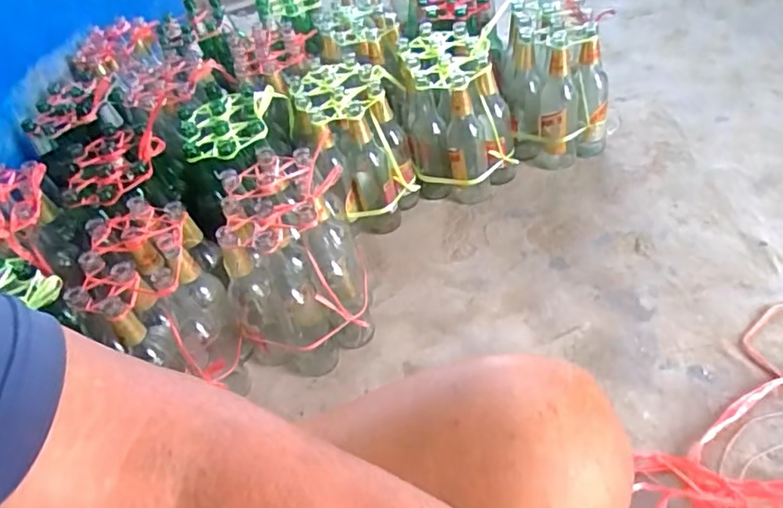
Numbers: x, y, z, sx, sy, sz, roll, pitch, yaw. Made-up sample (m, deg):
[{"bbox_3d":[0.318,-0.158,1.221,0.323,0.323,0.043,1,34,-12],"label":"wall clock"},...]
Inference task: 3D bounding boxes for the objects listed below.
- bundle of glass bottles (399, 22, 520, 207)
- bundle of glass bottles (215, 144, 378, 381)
[{"bbox_3d":[0.127,-0.260,1.115,0.191,0.273,0.190,-9,45,-1],"label":"bundle of glass bottles"},{"bbox_3d":[-0.156,-0.005,0.885,0.196,0.218,0.236,-17,45,-5],"label":"bundle of glass bottles"}]

